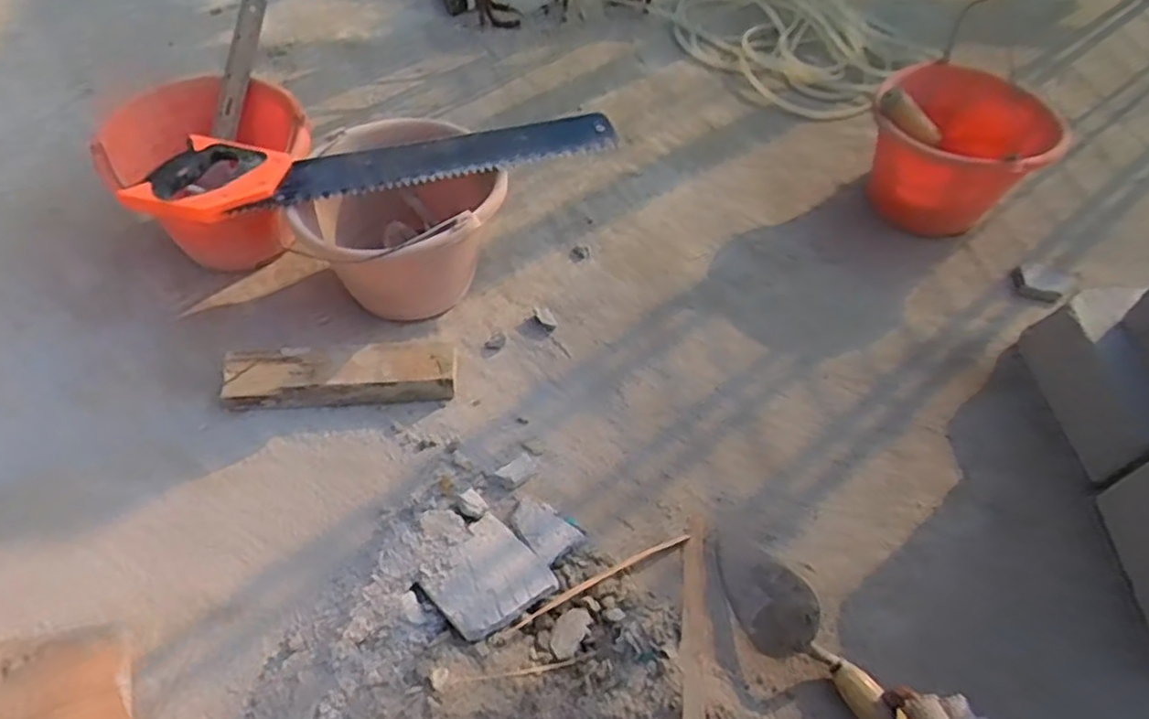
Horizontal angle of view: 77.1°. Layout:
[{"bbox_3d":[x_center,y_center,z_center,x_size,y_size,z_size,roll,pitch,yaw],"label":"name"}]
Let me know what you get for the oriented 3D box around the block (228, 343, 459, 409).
[{"bbox_3d":[-0.272,0.020,0.848,0.263,0.042,0.072,-4,55,-6],"label":"block"}]

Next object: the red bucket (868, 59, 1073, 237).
[{"bbox_3d":[0.522,-0.297,0.994,0.213,0.221,0.247,30,58,17],"label":"red bucket"}]

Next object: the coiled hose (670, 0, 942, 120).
[{"bbox_3d":[0.356,-0.573,1.255,0.278,0.082,0.440,-25,59,-19],"label":"coiled hose"}]

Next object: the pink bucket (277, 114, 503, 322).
[{"bbox_3d":[-0.203,-0.167,0.910,0.223,0.173,0.241,1,54,-2],"label":"pink bucket"}]

